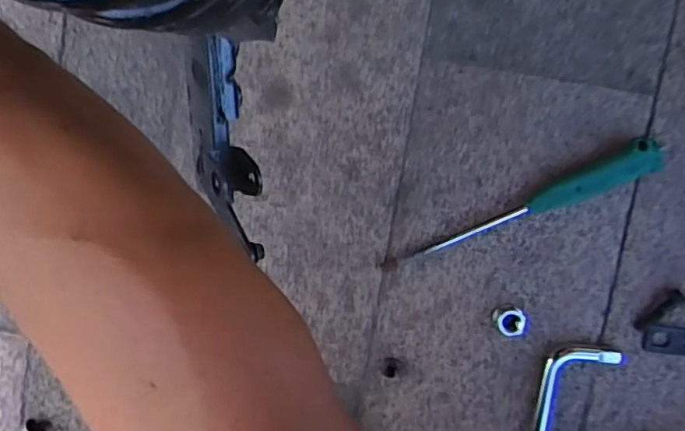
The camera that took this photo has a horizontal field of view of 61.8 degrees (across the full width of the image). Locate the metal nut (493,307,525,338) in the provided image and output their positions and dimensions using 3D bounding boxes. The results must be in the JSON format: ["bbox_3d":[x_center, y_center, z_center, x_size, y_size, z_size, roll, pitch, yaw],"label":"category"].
[{"bbox_3d":[0.150,0.095,0.511,0.024,0.020,0.025,0,97,0],"label":"metal nut"}]

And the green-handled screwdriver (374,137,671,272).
[{"bbox_3d":[0.155,-0.005,0.501,0.252,0.025,0.029,-24,96,2],"label":"green-handled screwdriver"}]

